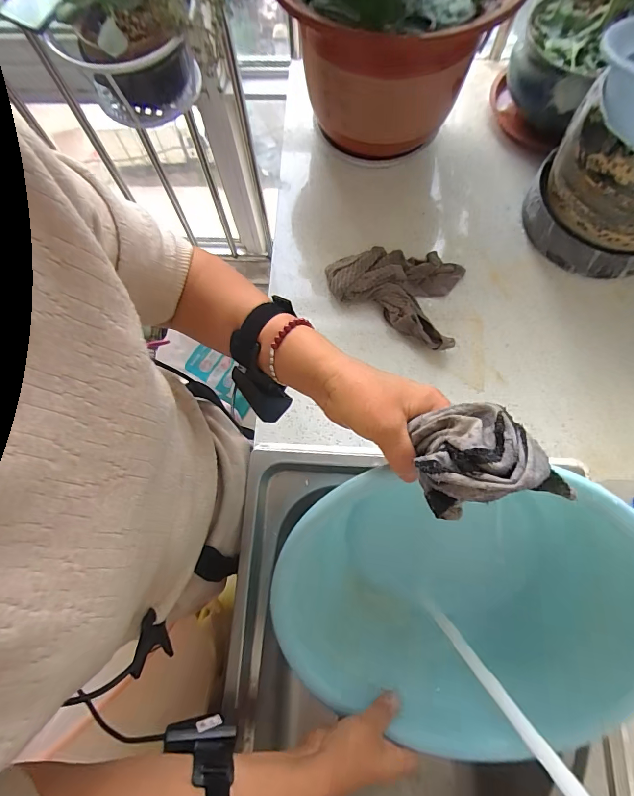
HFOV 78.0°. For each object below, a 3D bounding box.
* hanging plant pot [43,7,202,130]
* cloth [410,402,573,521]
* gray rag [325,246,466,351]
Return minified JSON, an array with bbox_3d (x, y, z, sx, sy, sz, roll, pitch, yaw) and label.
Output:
[{"bbox_3d":[-0.290,-0.520,0.627,0.174,0.117,0.143,-37,75,-8],"label":"hanging plant pot"},{"bbox_3d":[0.099,0.034,0.247,0.072,0.065,0.072,-15,71,-3],"label":"cloth"},{"bbox_3d":[0.125,-0.168,0.561,0.201,0.042,0.143,32,77,12],"label":"gray rag"}]

